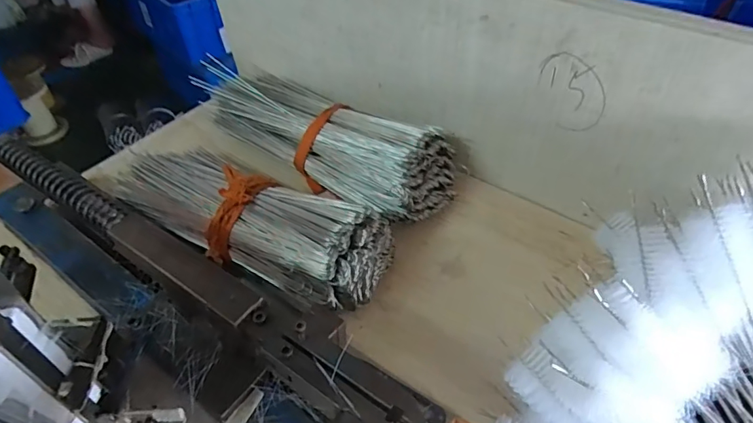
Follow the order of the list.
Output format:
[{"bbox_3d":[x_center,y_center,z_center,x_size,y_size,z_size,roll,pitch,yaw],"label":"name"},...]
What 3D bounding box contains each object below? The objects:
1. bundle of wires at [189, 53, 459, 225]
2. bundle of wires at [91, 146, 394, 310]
[{"bbox_3d":[-0.072,-0.111,0.670,0.385,0.109,0.142,27,53,26],"label":"bundle of wires"},{"bbox_3d":[-0.165,-0.009,0.577,0.384,0.073,0.127,24,51,24],"label":"bundle of wires"}]

